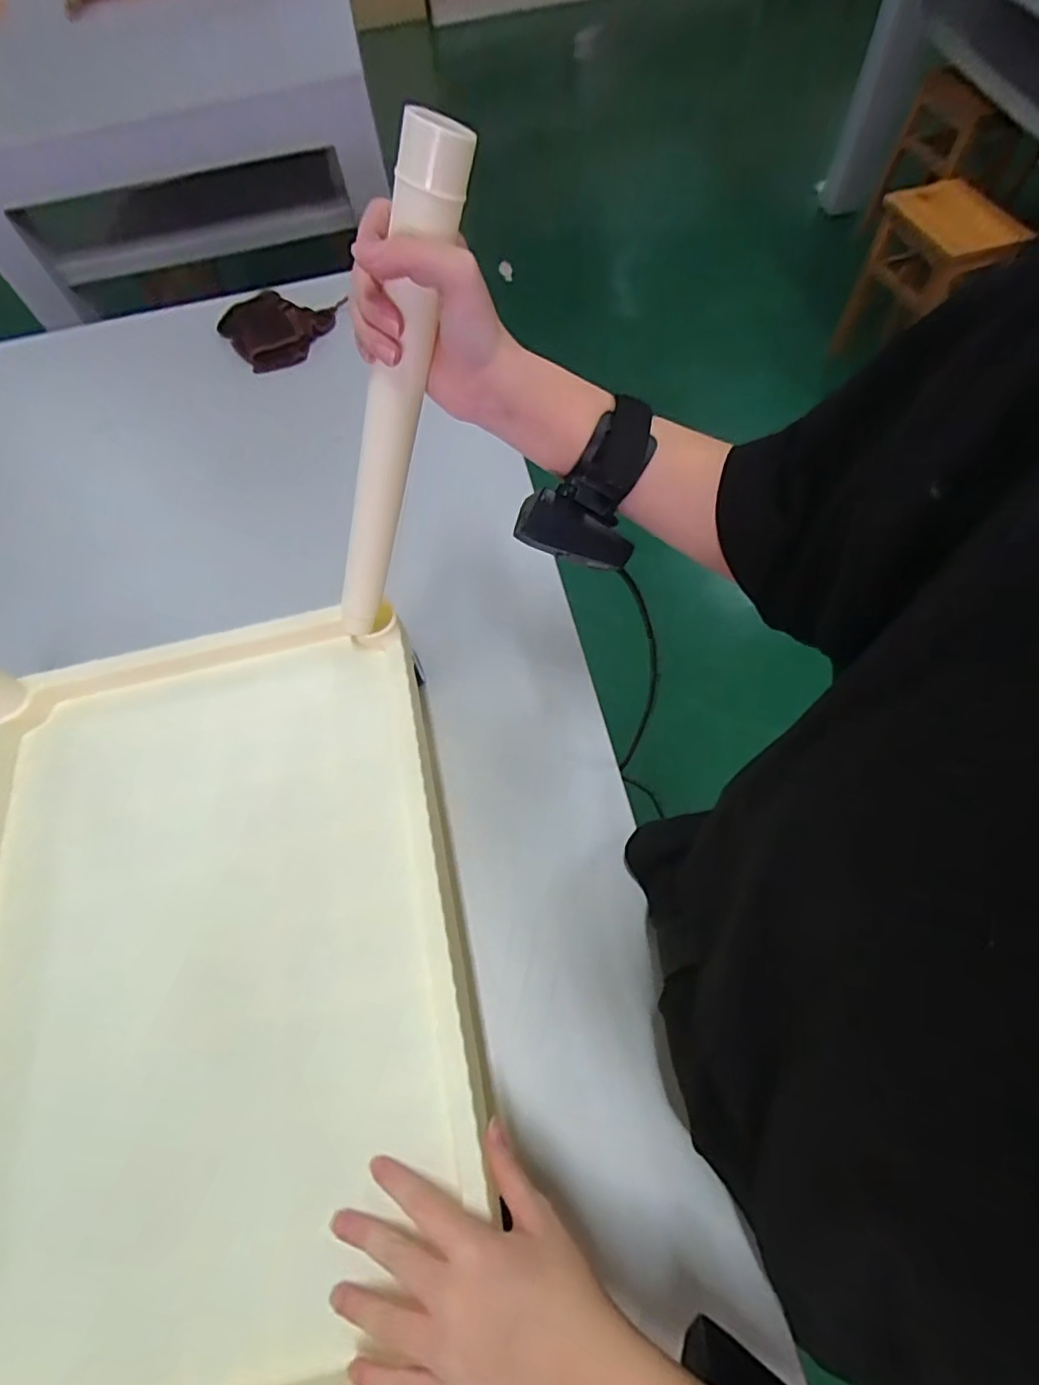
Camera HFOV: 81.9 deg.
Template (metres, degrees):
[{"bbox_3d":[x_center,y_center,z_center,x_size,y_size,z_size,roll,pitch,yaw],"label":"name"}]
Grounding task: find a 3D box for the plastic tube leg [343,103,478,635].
[{"bbox_3d":[-0.078,-0.144,0.360,0.031,0.301,0.025,-19,60,-35],"label":"plastic tube leg"}]

